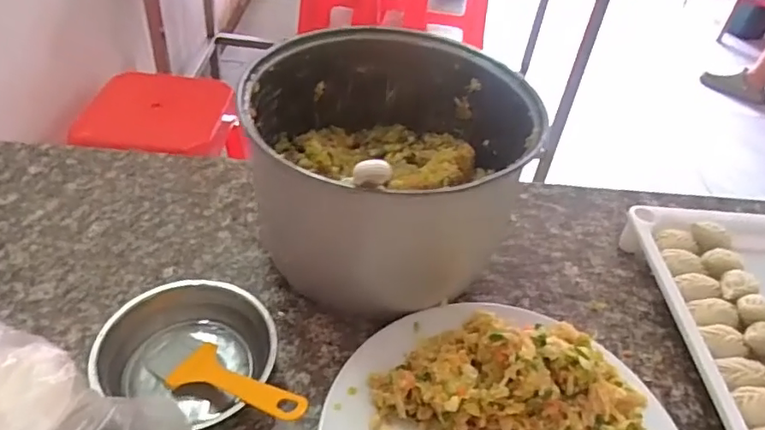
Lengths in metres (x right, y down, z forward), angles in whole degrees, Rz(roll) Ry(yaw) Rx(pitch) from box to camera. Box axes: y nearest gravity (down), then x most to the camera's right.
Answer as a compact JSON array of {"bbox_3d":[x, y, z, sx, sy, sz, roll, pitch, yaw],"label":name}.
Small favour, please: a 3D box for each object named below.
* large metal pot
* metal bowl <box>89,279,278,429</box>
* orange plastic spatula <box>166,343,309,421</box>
[{"bbox_3d":[0.001,-0.039,0.494,0.216,0.167,0.215,4,42,-4],"label":"large metal pot"},{"bbox_3d":[-0.136,0.102,0.412,0.113,0.046,0.103,4,42,-4],"label":"metal bowl"},{"bbox_3d":[-0.094,0.114,0.384,0.117,0.008,0.038,8,37,34],"label":"orange plastic spatula"}]

